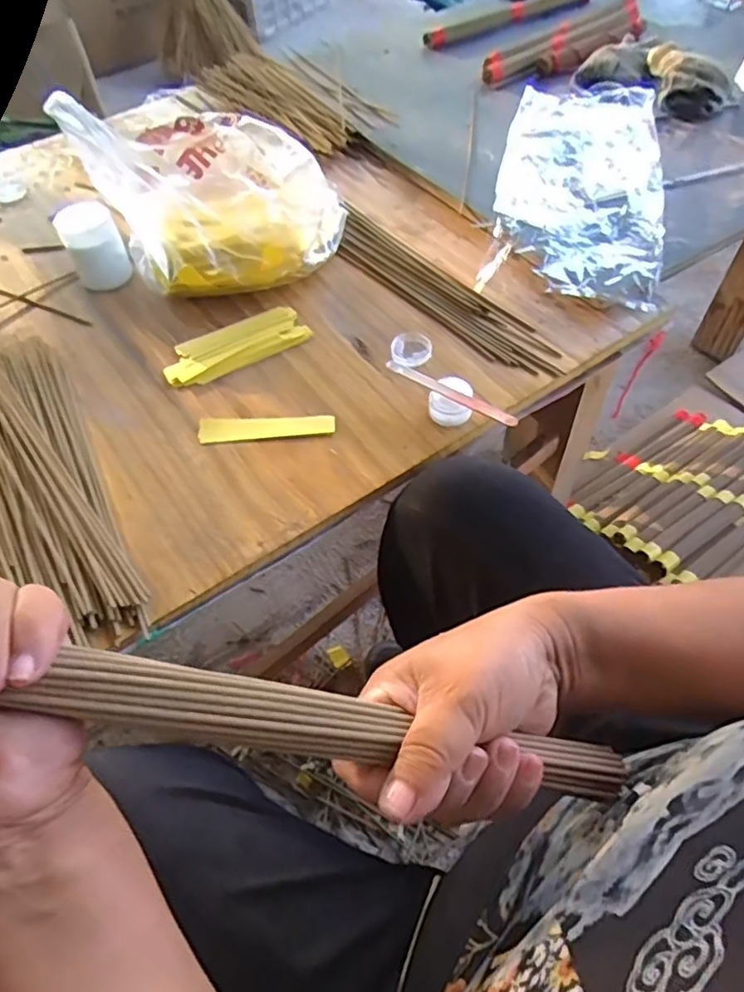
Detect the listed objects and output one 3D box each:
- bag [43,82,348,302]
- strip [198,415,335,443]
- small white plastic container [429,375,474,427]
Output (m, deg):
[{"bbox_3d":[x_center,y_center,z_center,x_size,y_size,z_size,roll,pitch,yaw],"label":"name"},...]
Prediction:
[{"bbox_3d":[-0.166,-0.329,0.634,0.212,0.118,0.261,-34,61,-18],"label":"bag"},{"bbox_3d":[-0.091,-0.059,0.518,0.116,0.004,0.023,-2,57,2],"label":"strip"},{"bbox_3d":[0.068,-0.080,0.513,0.036,0.027,0.034,-2,57,2],"label":"small white plastic container"}]

